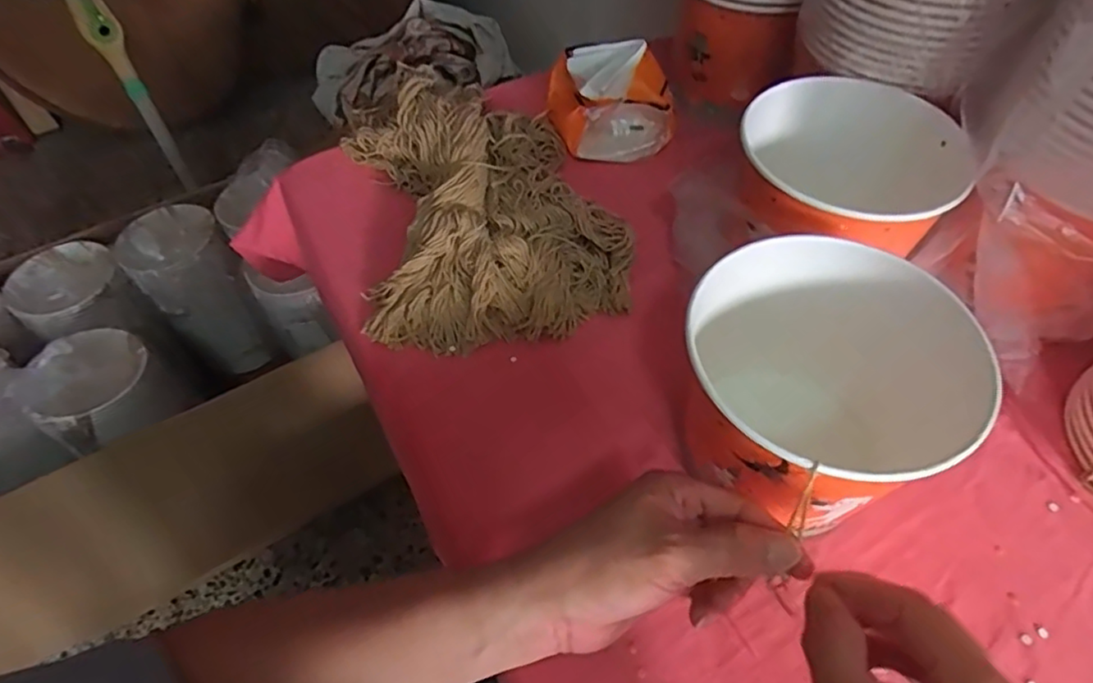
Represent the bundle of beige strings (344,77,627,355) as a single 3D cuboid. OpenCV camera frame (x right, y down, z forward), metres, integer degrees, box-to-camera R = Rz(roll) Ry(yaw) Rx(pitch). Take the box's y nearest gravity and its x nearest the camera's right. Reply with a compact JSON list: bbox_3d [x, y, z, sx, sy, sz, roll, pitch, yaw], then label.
[{"bbox_3d":[-0.066,-0.145,0.580,0.231,0.054,0.347,-12,54,-7],"label":"bundle of beige strings"}]

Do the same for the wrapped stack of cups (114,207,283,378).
[{"bbox_3d":[-0.625,-0.084,1.125,0.154,0.277,0.172,-31,58,-20],"label":"wrapped stack of cups"}]

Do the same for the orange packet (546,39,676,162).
[{"bbox_3d":[0.066,-0.263,0.644,0.113,0.078,0.133,-11,54,-6],"label":"orange packet"}]

